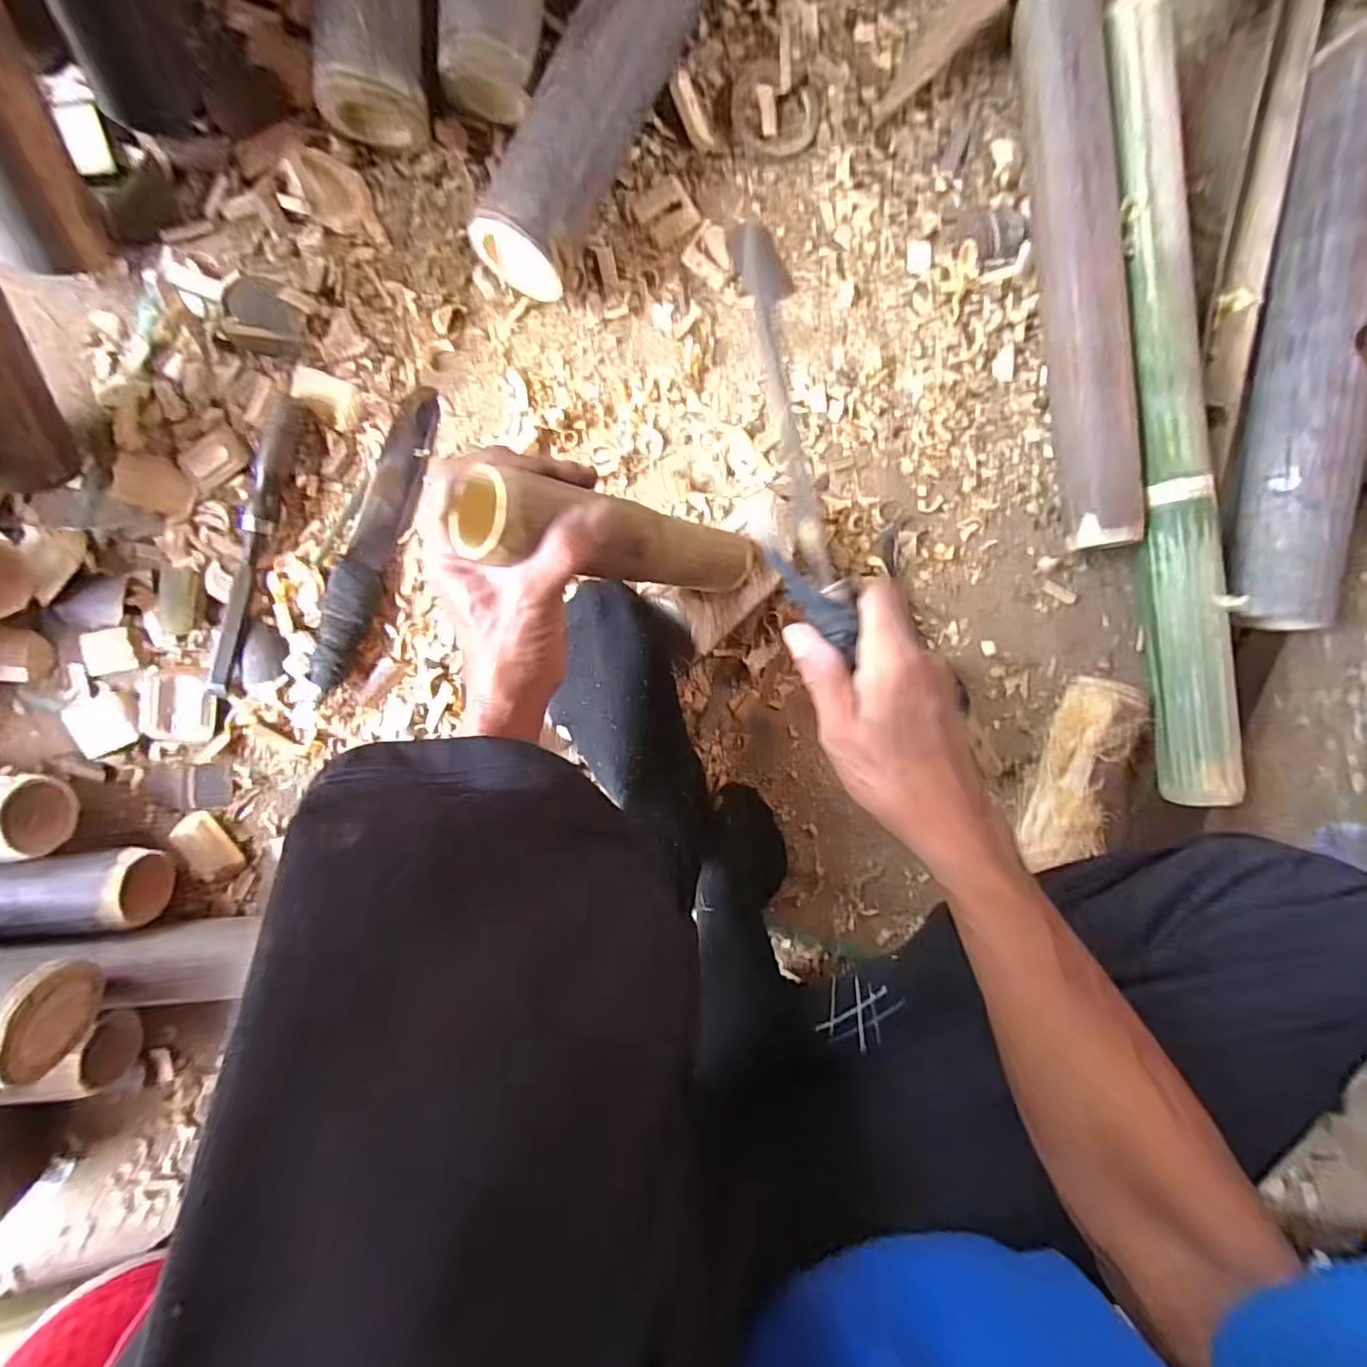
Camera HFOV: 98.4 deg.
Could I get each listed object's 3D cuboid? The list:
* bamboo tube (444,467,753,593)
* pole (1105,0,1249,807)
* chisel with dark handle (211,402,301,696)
[{"bbox_3d":[-0.028,-0.093,0.390,0.234,0.051,0.050,-2,96,-49],"label":"bamboo tube"},{"bbox_3d":[0.411,-0.226,0.491,0.052,0.037,0.663,-8,96,-5],"label":"pole"},{"bbox_3d":[-0.348,-0.112,0.473,0.024,0.017,0.239,16,92,-6],"label":"chisel with dark handle"}]

